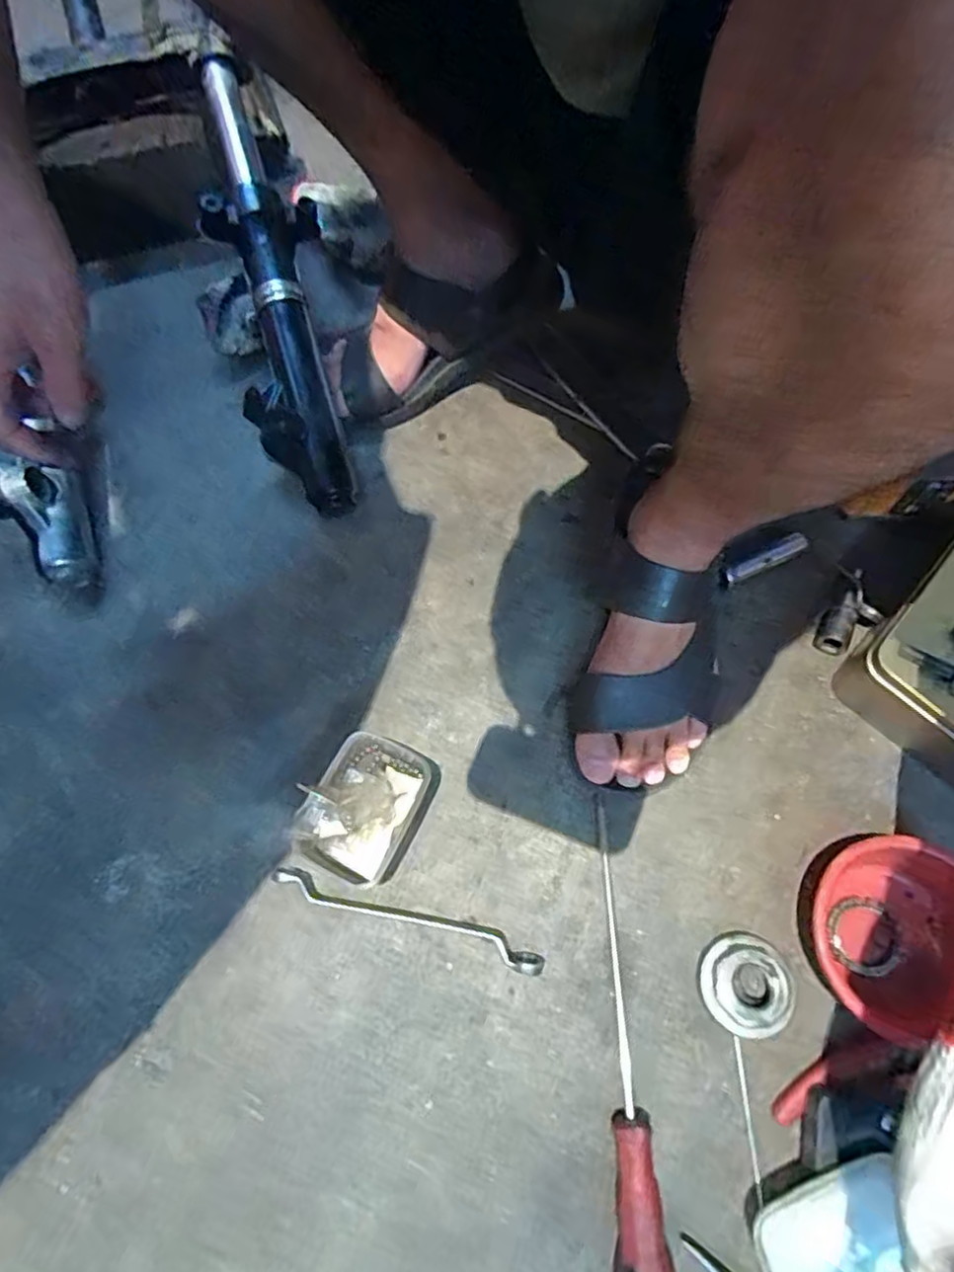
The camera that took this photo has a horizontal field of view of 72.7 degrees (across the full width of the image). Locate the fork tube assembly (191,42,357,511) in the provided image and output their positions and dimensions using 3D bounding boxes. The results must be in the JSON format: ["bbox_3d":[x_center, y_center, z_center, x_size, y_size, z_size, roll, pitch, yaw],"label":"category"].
[{"bbox_3d":[-0.190,-0.320,0.580,0.080,0.049,0.454,-15,82,-3],"label":"fork tube assembly"}]

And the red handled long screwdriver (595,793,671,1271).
[{"bbox_3d":[0.088,0.258,0.407,0.029,0.035,0.301,-3,68,2],"label":"red handled long screwdriver"}]

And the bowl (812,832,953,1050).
[{"bbox_3d":[0.280,0.190,0.424,0.107,0.046,0.111,-1,68,3],"label":"bowl"}]

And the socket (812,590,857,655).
[{"bbox_3d":[0.290,-0.010,0.521,0.024,0.020,0.051,23,71,12],"label":"socket"}]

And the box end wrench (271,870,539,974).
[{"bbox_3d":[-0.049,0.194,0.447,0.192,0.015,0.019,15,69,9],"label":"box end wrench"}]

